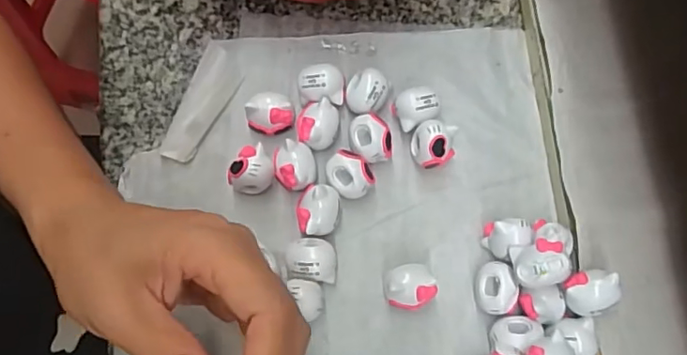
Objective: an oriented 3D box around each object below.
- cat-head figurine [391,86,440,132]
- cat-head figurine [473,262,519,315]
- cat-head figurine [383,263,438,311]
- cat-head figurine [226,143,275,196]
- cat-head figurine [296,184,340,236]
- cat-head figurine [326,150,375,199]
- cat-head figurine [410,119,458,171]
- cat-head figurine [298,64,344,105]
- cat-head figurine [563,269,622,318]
[{"bbox_3d":[0.039,-0.036,0.289,0.024,0.018,0.018,-23,78,-6],"label":"cat-head figurine"},{"bbox_3d":[0.075,0.056,0.273,0.020,0.019,0.025,-9,77,-3],"label":"cat-head figurine"},{"bbox_3d":[0.032,0.055,0.270,0.025,0.022,0.022,-17,77,-5],"label":"cat-head figurine"},{"bbox_3d":[-0.047,-0.002,0.279,0.022,0.026,0.020,0,76,-1],"label":"cat-head figurine"},{"bbox_3d":[-0.013,0.017,0.276,0.021,0.020,0.025,4,76,0],"label":"cat-head figurine"},{"bbox_3d":[0.003,0.000,0.282,0.024,0.018,0.020,41,79,8],"label":"cat-head figurine"},{"bbox_3d":[0.047,-0.017,0.285,0.023,0.025,0.022,0,76,-1],"label":"cat-head figurine"},{"bbox_3d":[-0.012,-0.048,0.292,0.024,0.021,0.018,-1,76,-1],"label":"cat-head figurine"},{"bbox_3d":[0.115,0.054,0.254,0.022,0.016,0.020,-2,77,-2],"label":"cat-head figurine"}]

